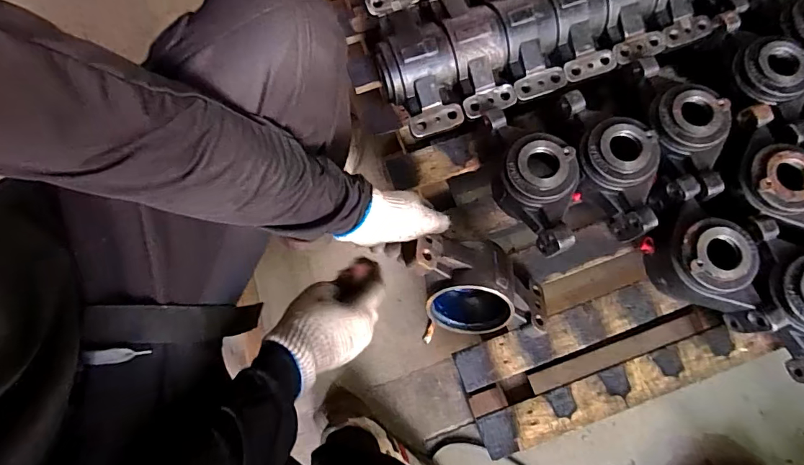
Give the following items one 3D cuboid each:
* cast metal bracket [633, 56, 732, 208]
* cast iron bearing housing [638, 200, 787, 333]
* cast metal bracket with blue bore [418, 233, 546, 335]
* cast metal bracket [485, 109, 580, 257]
[{"bbox_3d":[0.413,-0.151,0.646,0.097,0.073,0.218,-5,77,0],"label":"cast metal bracket"},{"bbox_3d":[0.426,0.053,0.595,0.176,0.078,0.106,43,82,10],"label":"cast iron bearing housing"},{"bbox_3d":[0.094,0.068,0.591,0.224,0.111,0.092,30,47,-21],"label":"cast metal bracket with blue bore"},{"bbox_3d":[0.191,-0.073,0.631,0.109,0.079,0.213,-7,77,0],"label":"cast metal bracket"}]

